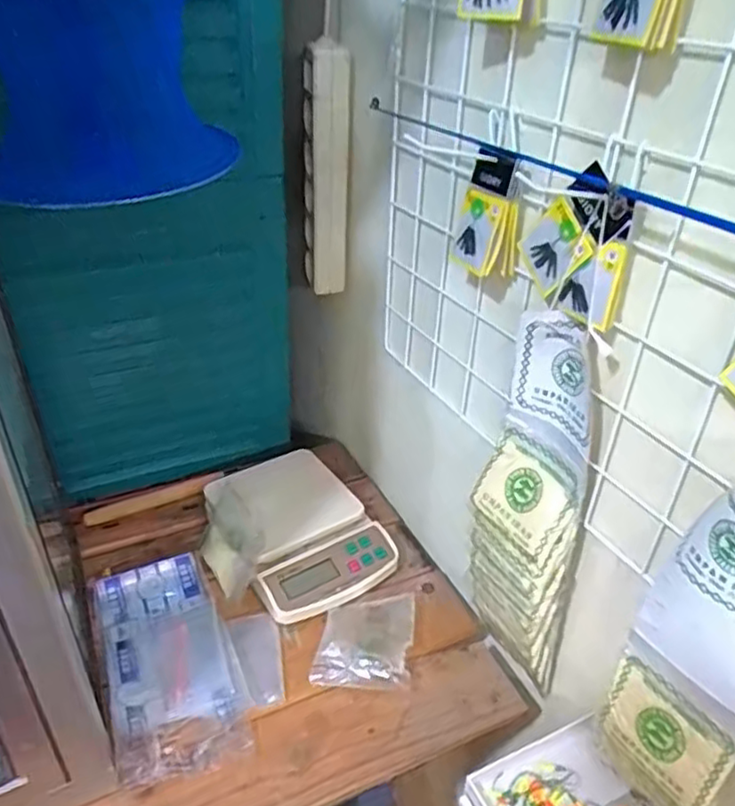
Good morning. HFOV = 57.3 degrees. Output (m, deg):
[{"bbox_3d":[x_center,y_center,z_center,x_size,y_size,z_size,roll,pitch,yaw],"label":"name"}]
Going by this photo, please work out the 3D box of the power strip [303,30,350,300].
[{"bbox_3d":[-0.044,-0.239,0.715,0.045,0.251,0.053,-2,34,-7],"label":"power strip"}]

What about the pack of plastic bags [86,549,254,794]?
[{"bbox_3d":[-0.196,0.250,0.656,0.111,0.028,0.230,-13,37,-22],"label":"pack of plastic bags"}]

